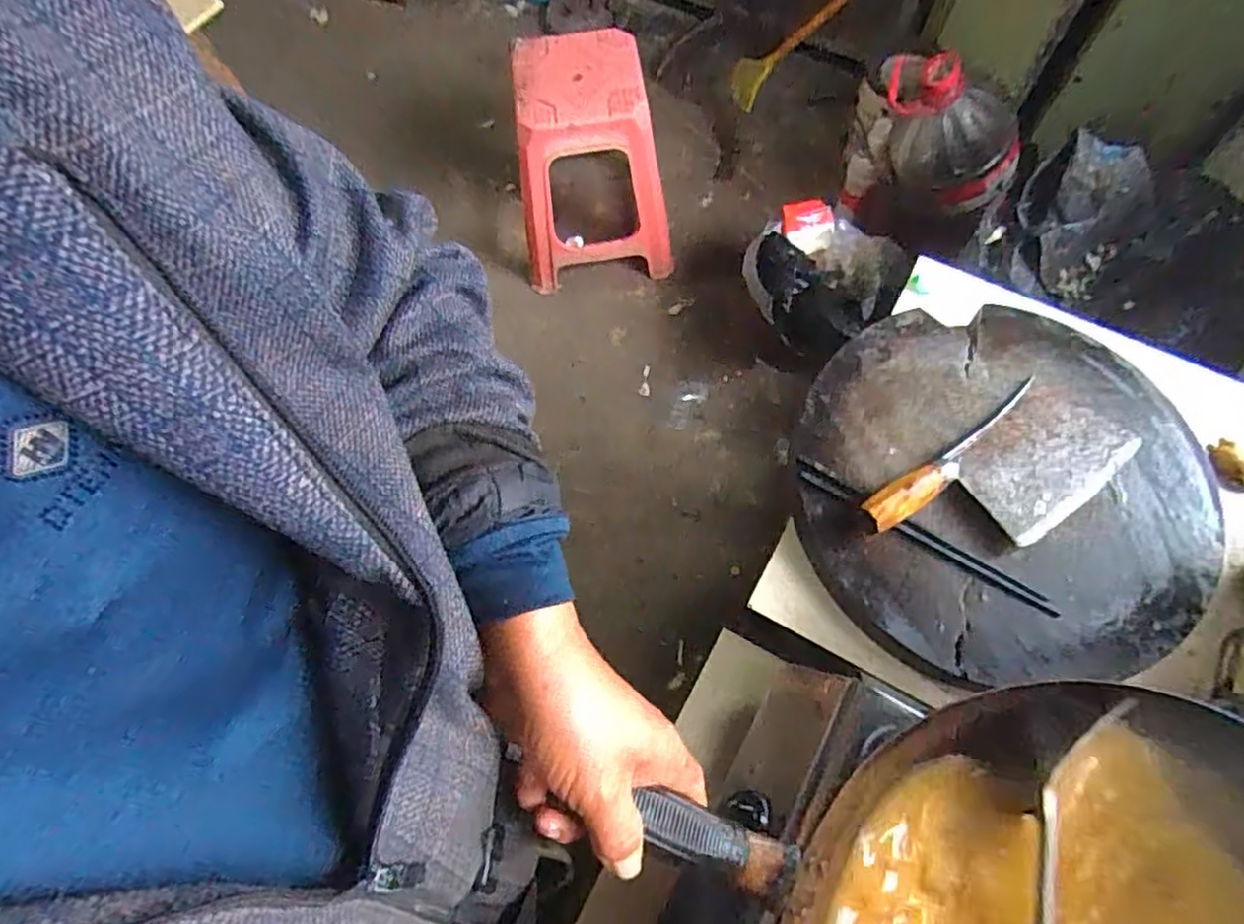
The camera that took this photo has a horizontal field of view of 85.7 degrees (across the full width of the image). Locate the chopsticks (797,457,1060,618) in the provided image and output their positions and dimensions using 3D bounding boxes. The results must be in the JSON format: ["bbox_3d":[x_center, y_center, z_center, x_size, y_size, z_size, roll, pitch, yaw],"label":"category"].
[{"bbox_3d":[0.260,0.063,0.580,0.238,0.013,0.020,31,73,14],"label":"chopsticks"}]

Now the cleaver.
[{"bbox_3d":[0.336,0.013,0.584,0.248,0.041,0.107,-34,71,-11],"label":"cleaver"}]

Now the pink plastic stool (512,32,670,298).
[{"bbox_3d":[-0.087,-0.688,1.532,0.337,0.393,0.387,-12,68,-2],"label":"pink plastic stool"}]

